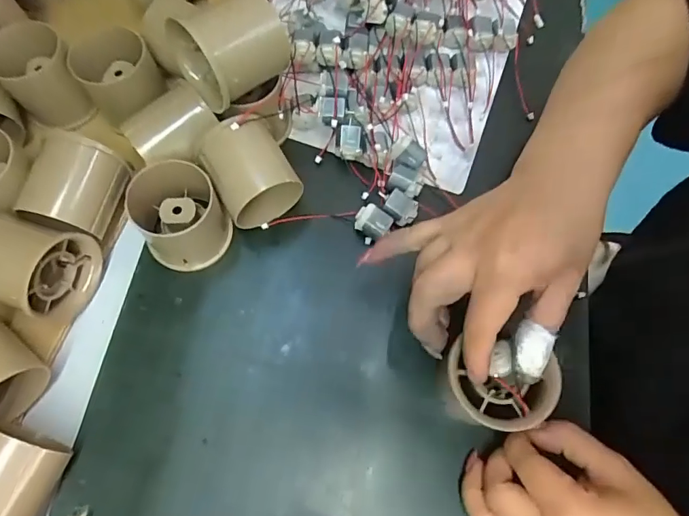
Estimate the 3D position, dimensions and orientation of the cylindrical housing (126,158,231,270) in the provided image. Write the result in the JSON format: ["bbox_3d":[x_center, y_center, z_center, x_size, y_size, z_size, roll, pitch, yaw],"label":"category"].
[{"bbox_3d":[-0.105,-0.026,0.297,0.054,0.048,0.053,0,69,0],"label":"cylindrical housing"}]

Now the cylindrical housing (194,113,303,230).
[{"bbox_3d":[-0.058,-0.051,0.303,0.049,0.056,0.056,-29,72,-11],"label":"cylindrical housing"}]

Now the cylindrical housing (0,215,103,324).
[{"bbox_3d":[-0.185,0.009,0.282,0.060,0.054,0.049,11,69,4],"label":"cylindrical housing"}]

